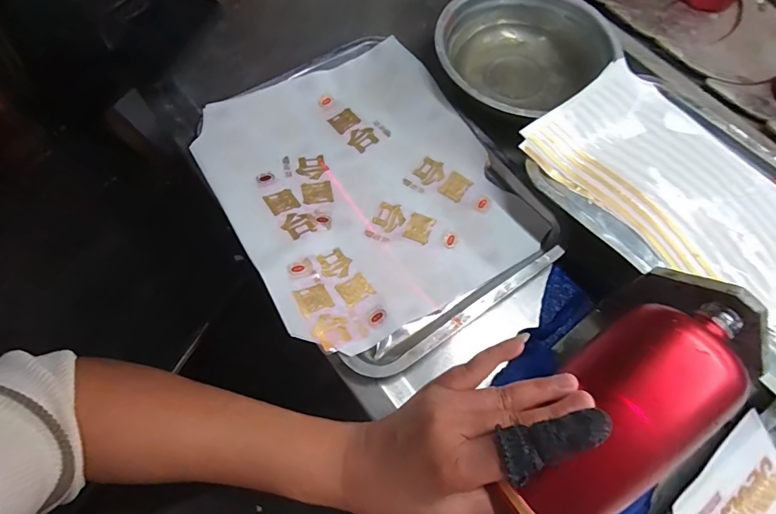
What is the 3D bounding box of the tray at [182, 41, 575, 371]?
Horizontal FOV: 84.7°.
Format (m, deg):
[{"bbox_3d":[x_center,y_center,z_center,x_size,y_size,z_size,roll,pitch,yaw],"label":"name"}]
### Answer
[{"bbox_3d":[-0.023,-0.075,0.433,0.262,0.043,0.344,-31,71,-13],"label":"tray"}]

